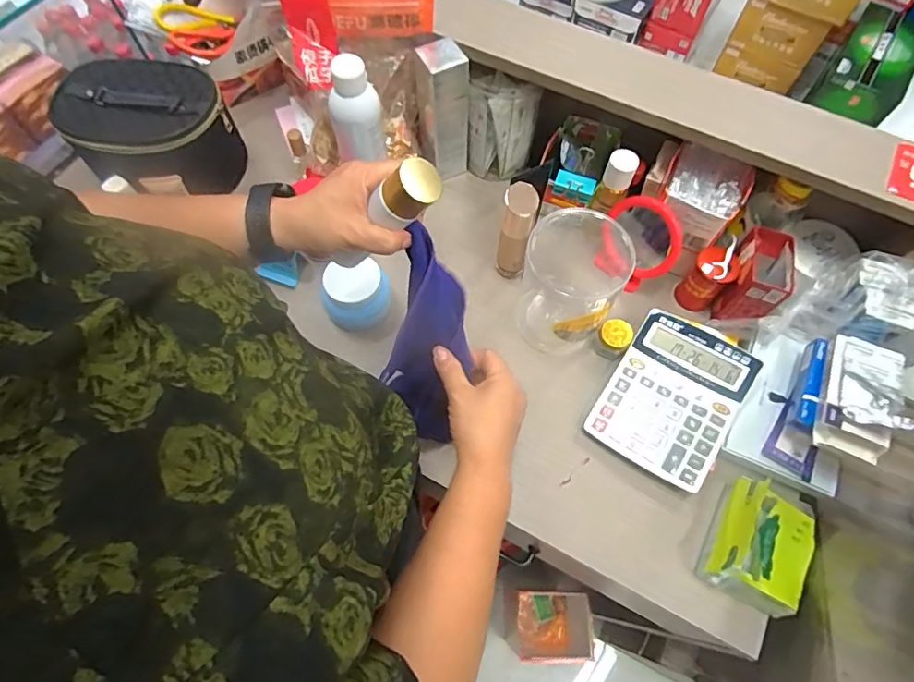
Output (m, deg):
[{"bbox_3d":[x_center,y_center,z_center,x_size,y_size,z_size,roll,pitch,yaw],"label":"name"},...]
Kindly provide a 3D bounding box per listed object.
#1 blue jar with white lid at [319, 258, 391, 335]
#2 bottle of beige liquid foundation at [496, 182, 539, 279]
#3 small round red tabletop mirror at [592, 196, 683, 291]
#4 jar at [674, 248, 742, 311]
[{"bbox_3d":[-0.128,-0.065,0.649,0.084,0.067,0.071,-11,67,-5],"label":"blue jar with white lid"},{"bbox_3d":[0.072,-0.133,0.649,0.042,0.141,0.039,10,66,4],"label":"bottle of beige liquid foundation"},{"bbox_3d":[0.230,-0.125,0.662,0.100,0.125,0.031,40,54,12],"label":"small round red tabletop mirror"},{"bbox_3d":[0.314,-0.075,0.661,0.048,0.091,0.049,0,66,-1],"label":"jar"}]

